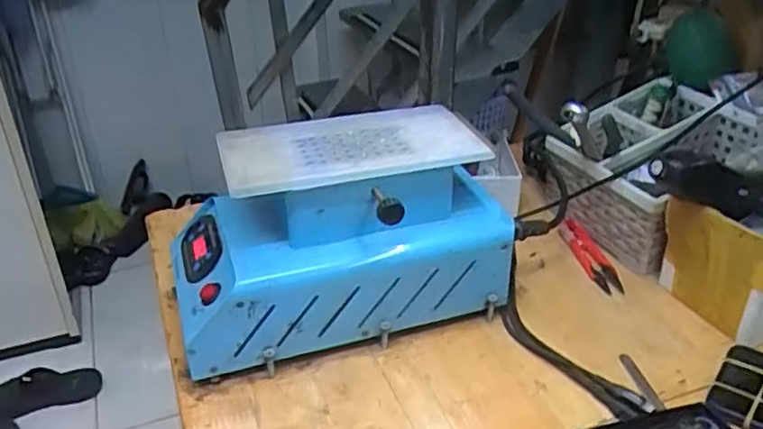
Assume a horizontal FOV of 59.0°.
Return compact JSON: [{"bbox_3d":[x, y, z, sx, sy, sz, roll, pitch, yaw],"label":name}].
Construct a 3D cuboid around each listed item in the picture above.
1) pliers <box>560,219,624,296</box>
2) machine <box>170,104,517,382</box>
[{"bbox_3d":[0.184,0.035,0.588,0.024,0.018,0.093,-8,31,-8],"label":"pliers"},{"bbox_3d":[-0.034,0.016,0.516,0.245,0.145,0.137,-9,32,-10],"label":"machine"}]

